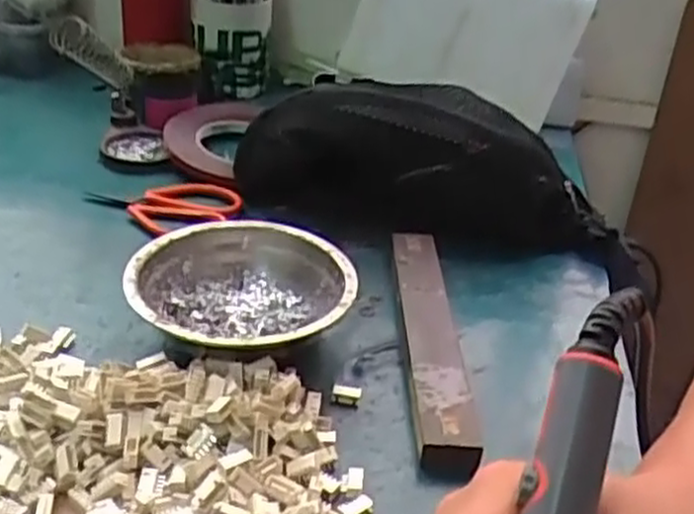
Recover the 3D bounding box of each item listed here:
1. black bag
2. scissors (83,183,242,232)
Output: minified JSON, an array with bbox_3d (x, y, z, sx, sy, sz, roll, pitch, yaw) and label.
[{"bbox_3d":[0.050,-0.064,0.558,0.251,0.099,0.071,2,31,-8],"label":"black bag"},{"bbox_3d":[-0.132,-0.037,0.560,0.108,0.016,0.047,0,31,-11],"label":"scissors"}]

